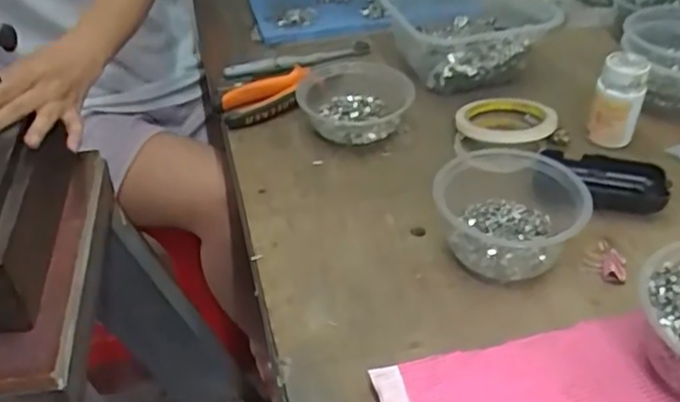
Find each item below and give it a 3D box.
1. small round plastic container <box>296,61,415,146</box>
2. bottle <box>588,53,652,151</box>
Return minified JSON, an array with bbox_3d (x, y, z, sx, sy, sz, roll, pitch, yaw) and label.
[{"bbox_3d":[0.015,-0.101,0.687,0.118,0.035,0.112,-1,40,1],"label":"small round plastic container"},{"bbox_3d":[0.268,-0.096,0.646,0.044,0.085,0.043,11,41,16],"label":"bottle"}]

